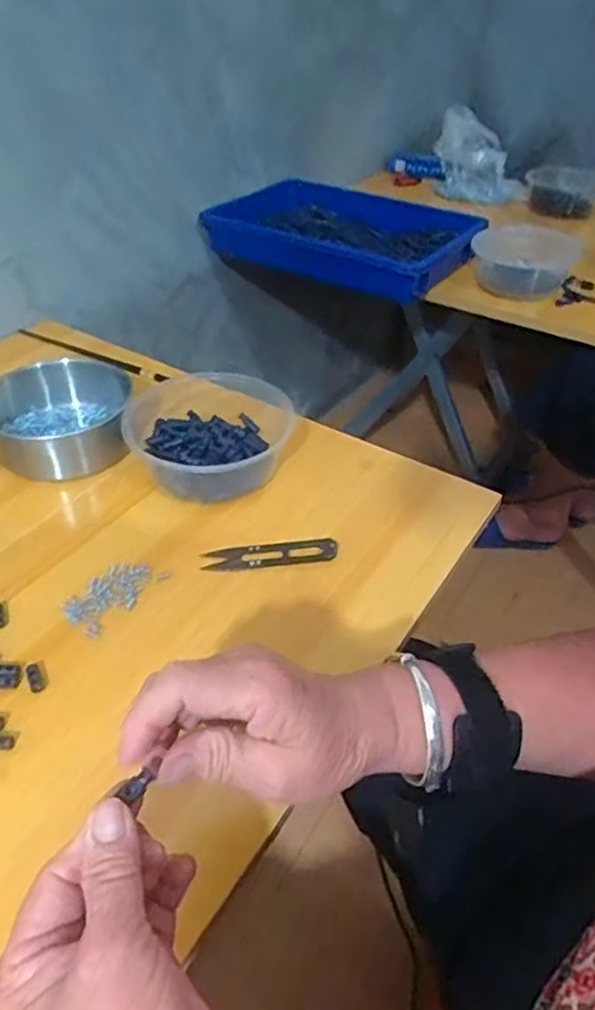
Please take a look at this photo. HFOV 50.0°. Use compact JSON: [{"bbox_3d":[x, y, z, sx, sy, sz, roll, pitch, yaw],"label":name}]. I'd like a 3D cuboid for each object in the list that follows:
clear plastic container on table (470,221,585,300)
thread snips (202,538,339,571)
[{"bbox_3d":[0.289,-0.310,0.820,0.128,0.063,0.137,14,42,14],"label":"clear plastic container on table"},{"bbox_3d":[-0.020,0.037,0.486,0.101,0.010,0.024,-2,43,-7],"label":"thread snips"}]

